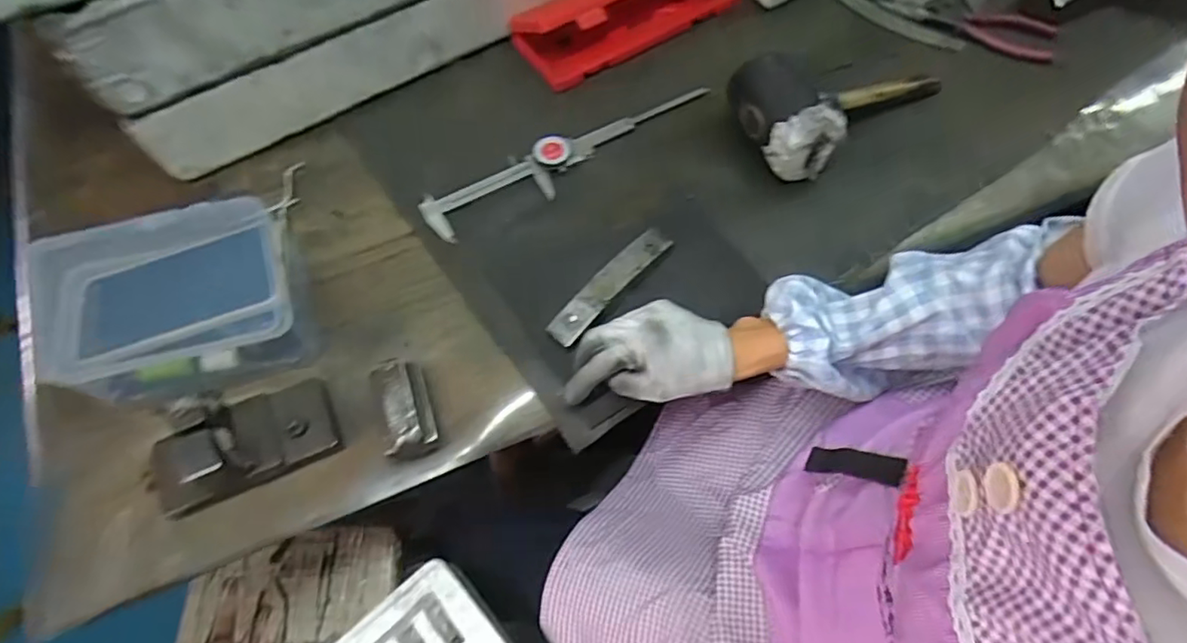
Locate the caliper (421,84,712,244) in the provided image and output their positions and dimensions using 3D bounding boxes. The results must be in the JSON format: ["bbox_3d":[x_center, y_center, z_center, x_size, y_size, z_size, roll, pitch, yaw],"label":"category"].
[{"bbox_3d":[-0.019,-0.169,0.603,0.318,0.014,0.054,-28,68,-12],"label":"caliper"}]

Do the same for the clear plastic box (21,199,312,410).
[{"bbox_3d":[-0.331,-0.009,0.480,0.179,0.105,0.104,-14,66,-7],"label":"clear plastic box"}]

